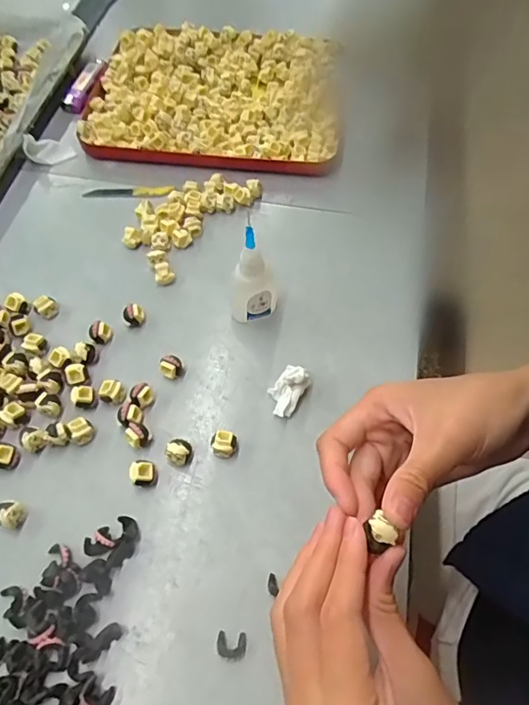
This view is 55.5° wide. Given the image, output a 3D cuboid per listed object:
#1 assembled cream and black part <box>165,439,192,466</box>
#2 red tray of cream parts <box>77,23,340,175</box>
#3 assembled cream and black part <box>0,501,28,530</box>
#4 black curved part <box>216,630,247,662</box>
[{"bbox_3d":[-0.056,0.065,0.328,0.015,0.013,0.014,13,61,5],"label":"assembled cream and black part"},{"bbox_3d":[-0.048,-0.263,0.504,0.240,0.026,0.197,7,61,2],"label":"red tray of cream parts"},{"bbox_3d":[-0.156,0.099,0.308,0.015,0.013,0.015,18,62,8],"label":"assembled cream and black part"},{"bbox_3d":[-0.018,0.162,0.278,0.015,0.004,0.014,2,61,-1],"label":"black curved part"}]

